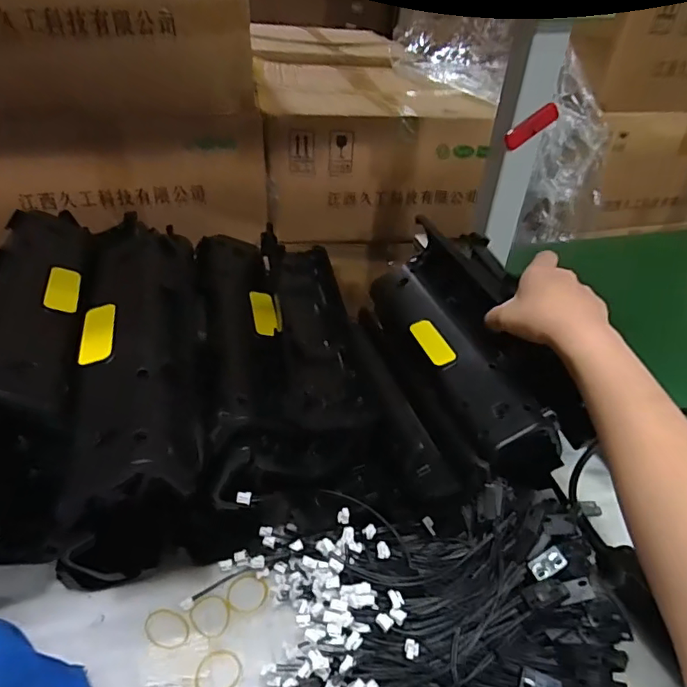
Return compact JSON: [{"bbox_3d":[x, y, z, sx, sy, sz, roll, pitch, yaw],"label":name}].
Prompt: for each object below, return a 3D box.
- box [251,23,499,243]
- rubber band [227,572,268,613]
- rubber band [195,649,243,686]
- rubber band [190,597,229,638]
[{"bbox_3d":[0.012,-0.517,1.280,0.422,0.225,0.618,-3,38,-9],"label":"box"},{"bbox_3d":[-0.074,0.192,0.406,0.030,0.004,0.030,3,38,-2],"label":"rubber band"},{"bbox_3d":[-0.085,0.226,0.360,0.031,0.004,0.031,3,38,-2],"label":"rubber band"},{"bbox_3d":[-0.098,0.202,0.391,0.027,0.004,0.029,3,38,-2],"label":"rubber band"}]

